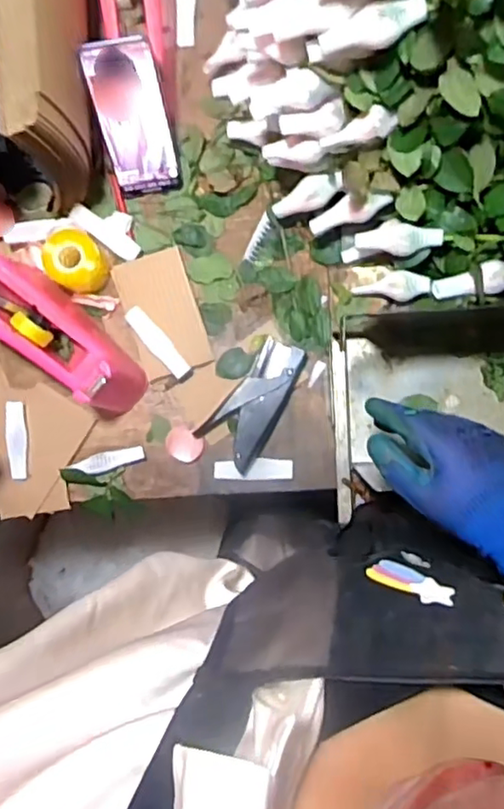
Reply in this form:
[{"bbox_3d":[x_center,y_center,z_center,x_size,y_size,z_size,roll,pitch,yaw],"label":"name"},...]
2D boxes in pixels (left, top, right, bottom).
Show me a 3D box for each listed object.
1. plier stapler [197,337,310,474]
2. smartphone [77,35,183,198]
[{"bbox_3d":[0.007,-0.002,0.689,0.071,0.024,0.144,38,91,3],"label":"plier stapler"},{"bbox_3d":[-0.126,-0.300,0.654,0.073,0.159,0.012,-7,47,3],"label":"smartphone"}]

